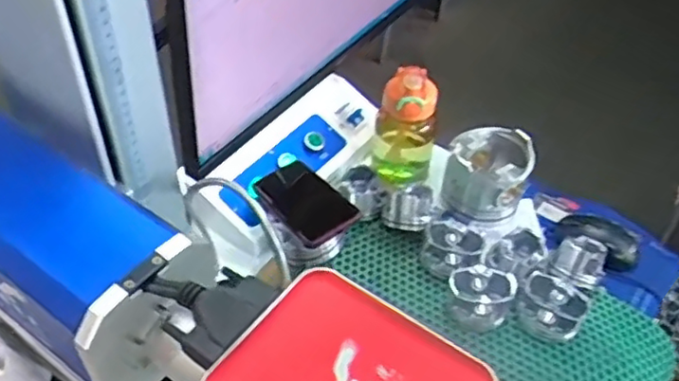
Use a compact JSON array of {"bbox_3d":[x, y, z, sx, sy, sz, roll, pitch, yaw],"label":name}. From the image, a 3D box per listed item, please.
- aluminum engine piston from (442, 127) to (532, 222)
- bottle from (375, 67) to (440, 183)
[{"bbox_3d":[0.207,-0.025,0.916,0.109,0.091,0.095,12,46,8],"label":"aluminum engine piston"},{"bbox_3d":[0.095,-0.088,0.937,0.087,0.178,0.076,9,45,5],"label":"bottle"}]

